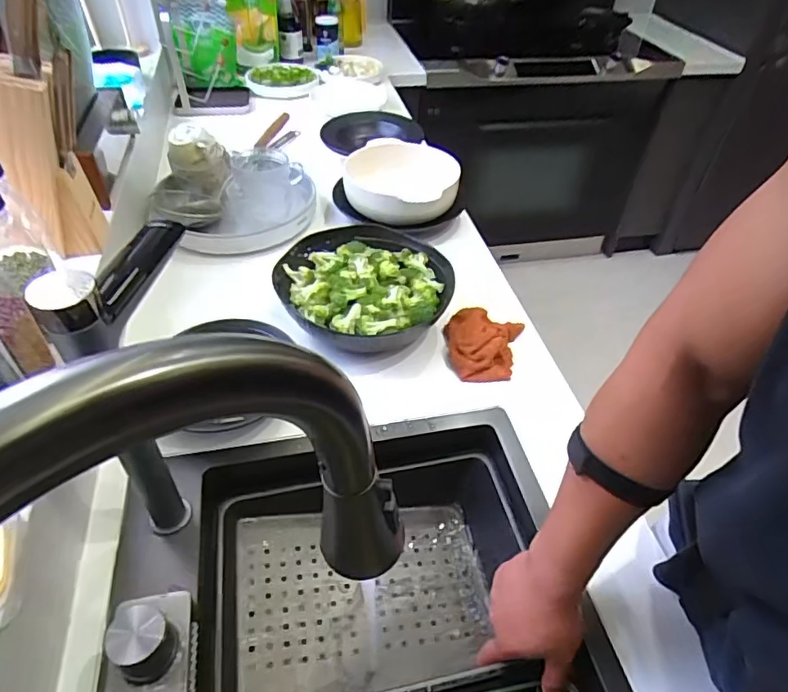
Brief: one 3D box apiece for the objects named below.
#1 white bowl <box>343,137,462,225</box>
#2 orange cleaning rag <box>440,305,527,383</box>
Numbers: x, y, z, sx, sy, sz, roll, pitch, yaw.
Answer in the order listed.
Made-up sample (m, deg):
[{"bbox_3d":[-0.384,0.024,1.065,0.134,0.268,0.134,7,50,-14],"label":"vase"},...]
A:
[{"bbox_3d":[0.006,-0.302,1.017,0.185,0.086,0.197,2,44,-2],"label":"white bowl"},{"bbox_3d":[0.125,-0.006,0.776,0.105,0.043,0.116,11,44,7],"label":"orange cleaning rag"}]

